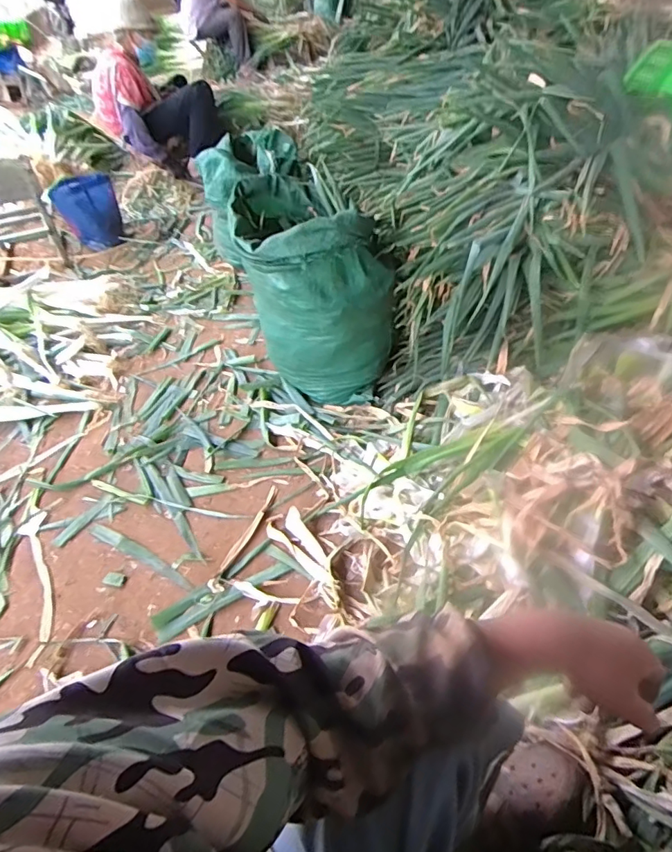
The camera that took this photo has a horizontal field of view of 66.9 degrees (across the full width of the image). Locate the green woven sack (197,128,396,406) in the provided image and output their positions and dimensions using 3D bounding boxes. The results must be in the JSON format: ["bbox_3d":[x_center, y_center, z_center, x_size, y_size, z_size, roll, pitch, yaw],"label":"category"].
[{"bbox_3d":[-0.067,-0.328,1.339,0.380,0.525,0.275,30,55,29],"label":"green woven sack"}]

